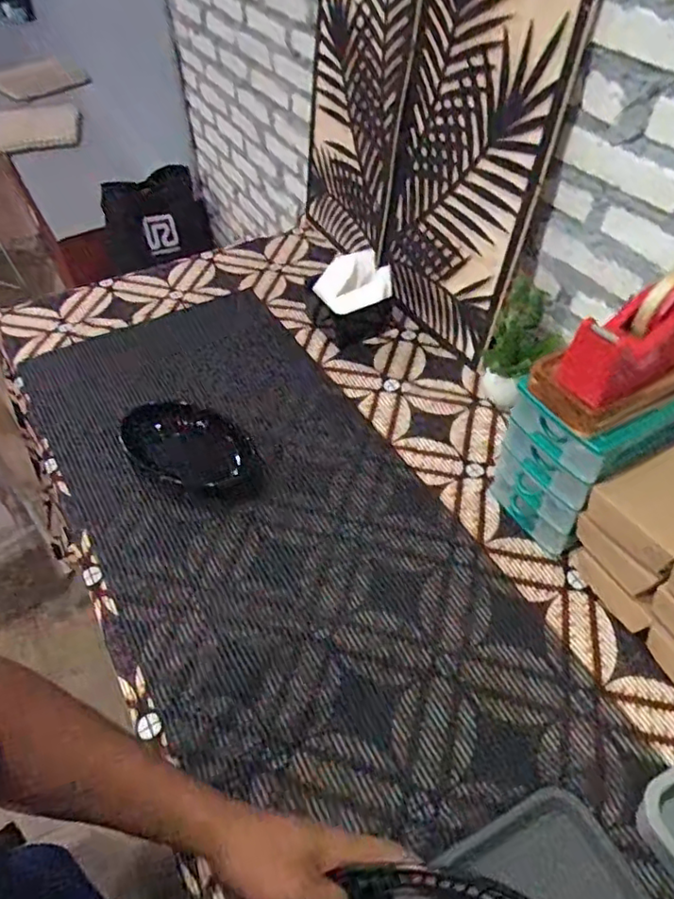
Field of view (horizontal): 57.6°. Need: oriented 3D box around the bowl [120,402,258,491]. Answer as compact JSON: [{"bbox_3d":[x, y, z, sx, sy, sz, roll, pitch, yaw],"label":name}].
[{"bbox_3d":[-0.231,-0.011,0.936,0.209,0.042,0.112,13,49,16],"label":"bowl"}]

